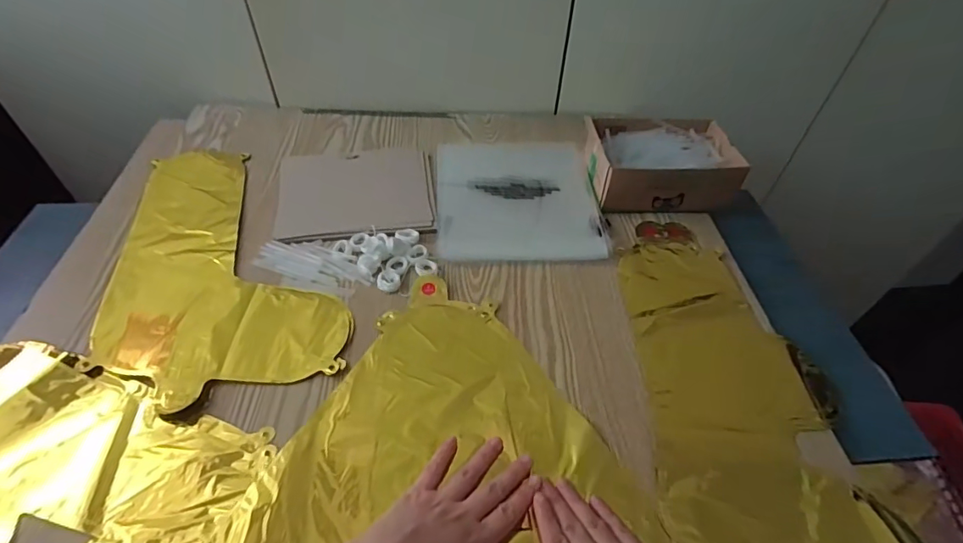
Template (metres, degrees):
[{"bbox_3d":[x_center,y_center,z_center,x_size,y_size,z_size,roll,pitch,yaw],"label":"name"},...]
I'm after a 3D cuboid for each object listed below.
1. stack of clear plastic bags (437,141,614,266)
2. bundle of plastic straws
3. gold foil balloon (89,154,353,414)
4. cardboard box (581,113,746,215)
[{"bbox_3d":[0.045,-0.106,0.643,0.204,0.014,0.234,-1,48,-3],"label":"stack of clear plastic bags"},{"bbox_3d":[-0.194,-0.006,0.545,0.137,0.009,0.057,13,49,9],"label":"bundle of plastic straws"},{"bbox_3d":[-0.298,-0.027,0.558,0.230,0.009,0.391,-13,50,-14],"label":"gold foil balloon"},{"bbox_3d":[0.239,-0.151,0.647,0.187,0.056,0.148,1,48,-2],"label":"cardboard box"}]

